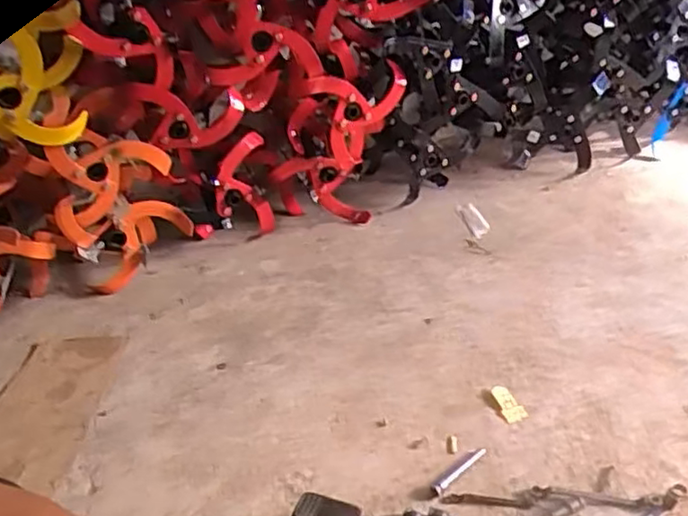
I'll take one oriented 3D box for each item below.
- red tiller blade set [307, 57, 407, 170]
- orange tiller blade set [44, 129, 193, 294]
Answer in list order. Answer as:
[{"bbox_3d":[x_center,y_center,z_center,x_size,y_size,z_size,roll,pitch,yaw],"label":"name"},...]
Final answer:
[{"bbox_3d":[0.035,-0.367,1.836,0.278,0.250,0.143,-7,32,-2],"label":"red tiller blade set"},{"bbox_3d":[-0.559,-0.116,1.708,0.289,0.368,0.176,-27,41,-22],"label":"orange tiller blade set"}]

